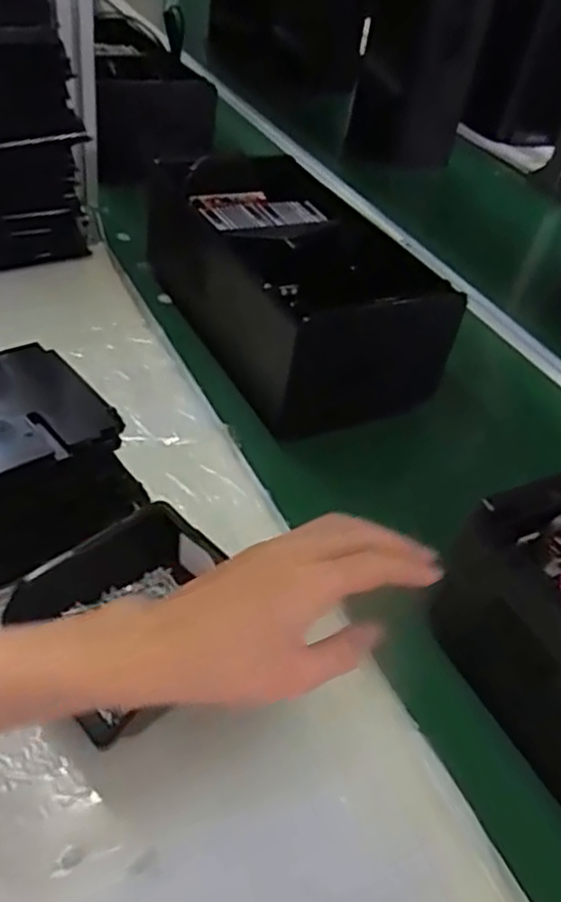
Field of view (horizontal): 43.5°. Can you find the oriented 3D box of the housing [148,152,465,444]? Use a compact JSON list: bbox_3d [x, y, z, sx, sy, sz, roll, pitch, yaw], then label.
[{"bbox_3d":[0.005,-0.196,0.770,0.196,0.127,0.363,-14,48,-24],"label":"housing"}]

